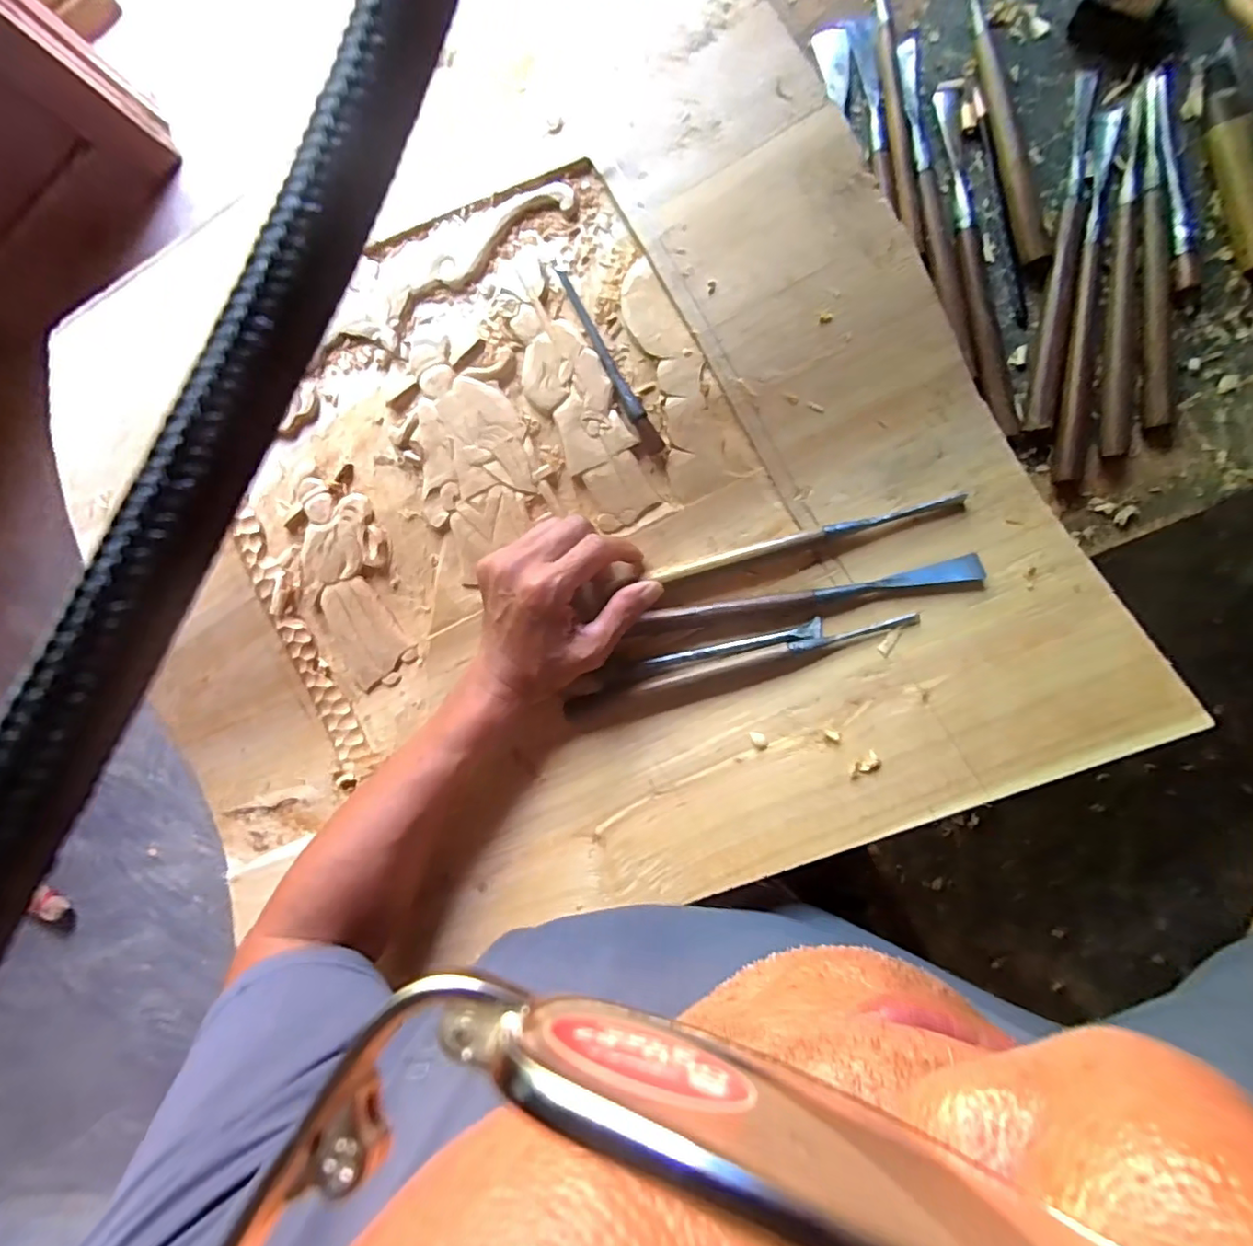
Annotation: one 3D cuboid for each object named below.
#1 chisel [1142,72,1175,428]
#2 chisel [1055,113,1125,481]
[{"bbox_3d":[0.361,-0.252,0.392,0.021,0.012,0.235,0,87,7],"label":"chisel"},{"bbox_3d":[0.320,-0.226,0.401,0.021,0.013,0.254,6,88,7],"label":"chisel"}]

